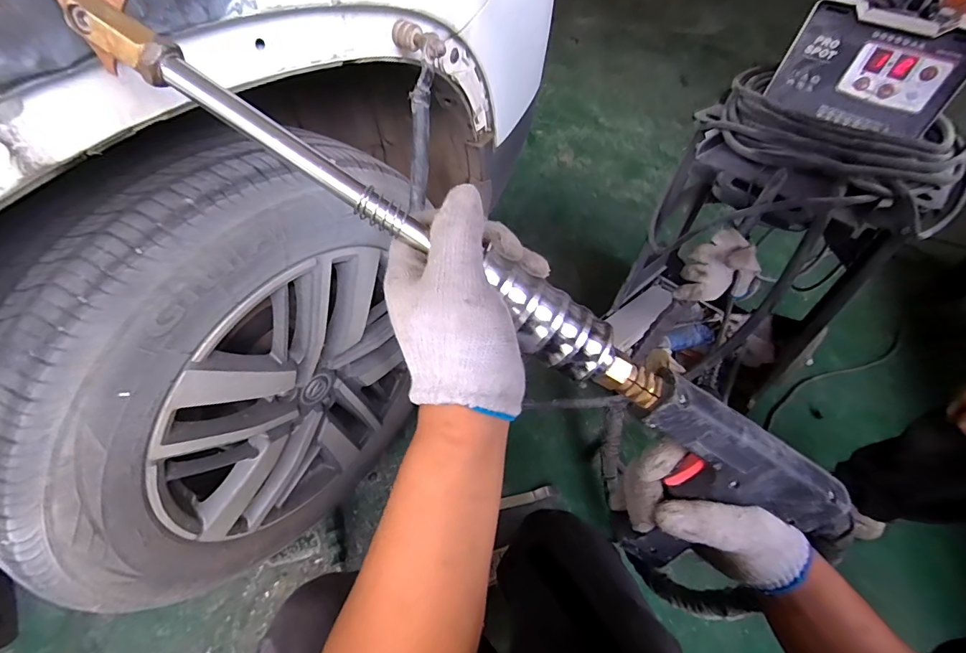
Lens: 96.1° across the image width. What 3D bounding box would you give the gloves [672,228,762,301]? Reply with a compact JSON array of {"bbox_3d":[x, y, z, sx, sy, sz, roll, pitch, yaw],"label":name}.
[{"bbox_3d":[0.372,-0.087,0.682,0.097,0.117,0.052,32,52,21],"label":"gloves"}]

